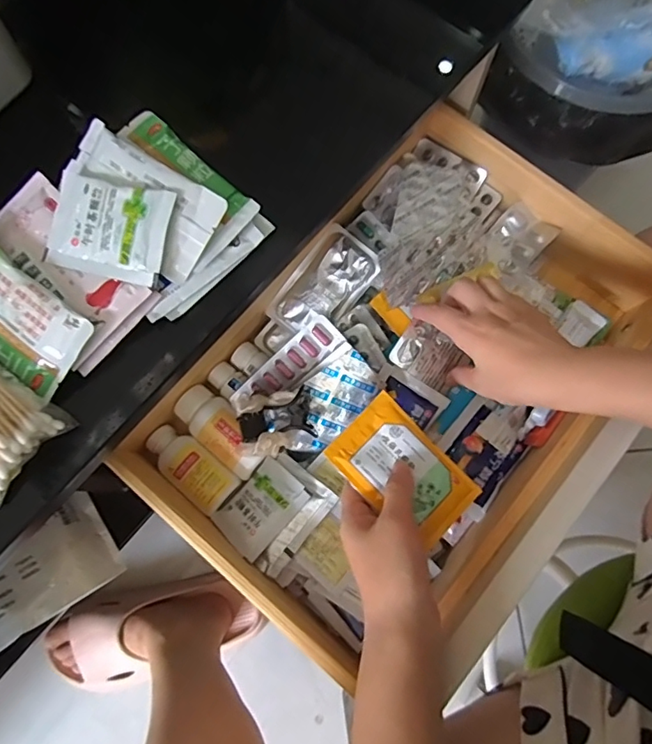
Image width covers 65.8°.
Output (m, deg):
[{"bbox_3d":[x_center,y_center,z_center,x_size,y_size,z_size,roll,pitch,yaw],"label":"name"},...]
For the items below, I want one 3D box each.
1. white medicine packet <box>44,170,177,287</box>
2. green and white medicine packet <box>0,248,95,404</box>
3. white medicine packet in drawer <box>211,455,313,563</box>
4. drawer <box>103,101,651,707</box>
[{"bbox_3d":[-0.135,-0.089,0.311,0.078,0.007,0.058,15,94,9],"label":"white medicine packet"},{"bbox_3d":[-0.195,-0.037,0.307,0.107,0.009,0.057,39,103,5],"label":"green and white medicine packet"},{"bbox_3d":[-0.057,0.119,0.445,0.056,0.007,0.076,38,78,28],"label":"white medicine packet in drawer"},{"bbox_3d":[0.073,0.001,0.453,0.297,0.084,0.444,41,79,10],"label":"drawer"}]

